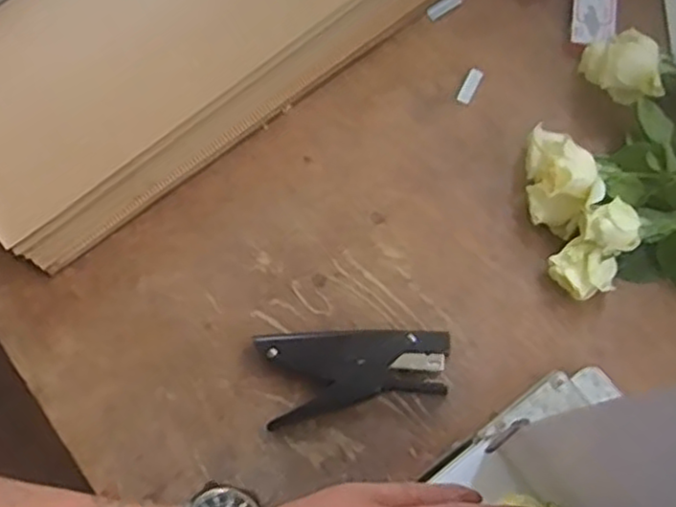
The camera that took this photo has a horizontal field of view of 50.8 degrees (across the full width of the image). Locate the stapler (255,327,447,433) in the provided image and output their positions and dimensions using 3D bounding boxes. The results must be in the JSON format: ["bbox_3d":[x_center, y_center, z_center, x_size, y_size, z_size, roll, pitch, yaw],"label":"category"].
[{"bbox_3d":[0.013,0.095,0.564,0.147,0.027,0.070,-5,74,2],"label":"stapler"}]

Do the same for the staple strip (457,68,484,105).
[{"bbox_3d":[0.119,-0.151,0.642,0.013,0.009,0.033,25,76,8],"label":"staple strip"}]

